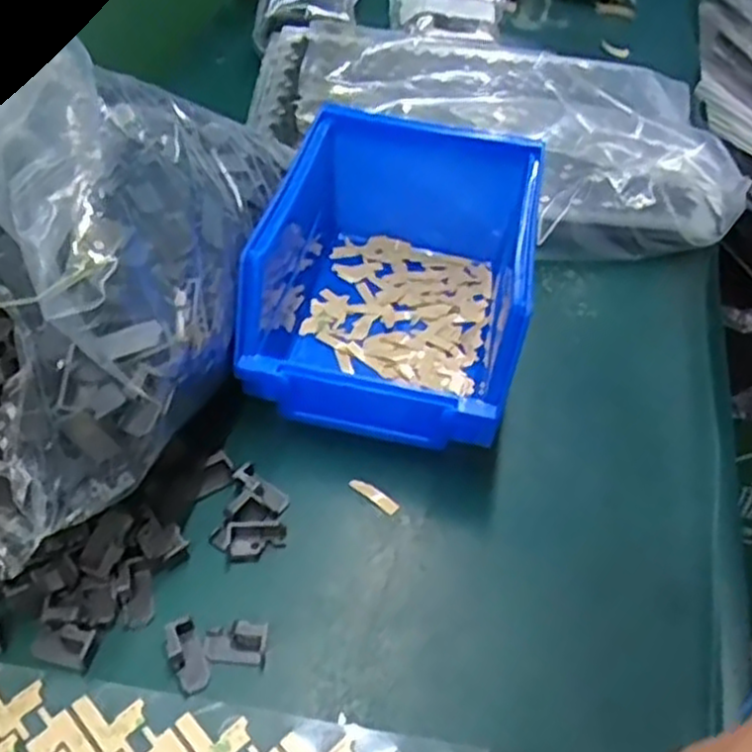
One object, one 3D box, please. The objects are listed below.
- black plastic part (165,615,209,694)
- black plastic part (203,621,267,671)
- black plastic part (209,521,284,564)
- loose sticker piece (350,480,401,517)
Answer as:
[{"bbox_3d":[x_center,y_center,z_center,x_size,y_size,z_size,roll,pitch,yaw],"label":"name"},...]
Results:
[{"bbox_3d":[-0.062,0.090,0.249,0.010,0.009,0.022,-16,51,-17],"label":"black plastic part"},{"bbox_3d":[-0.046,0.088,0.253,0.020,0.010,0.011,8,48,3],"label":"black plastic part"},{"bbox_3d":[-0.047,0.059,0.277,0.026,0.011,0.012,3,48,-1],"label":"black plastic part"},{"bbox_3d":[0.000,0.046,0.298,0.021,0.004,0.006,34,70,21],"label":"loose sticker piece"}]

